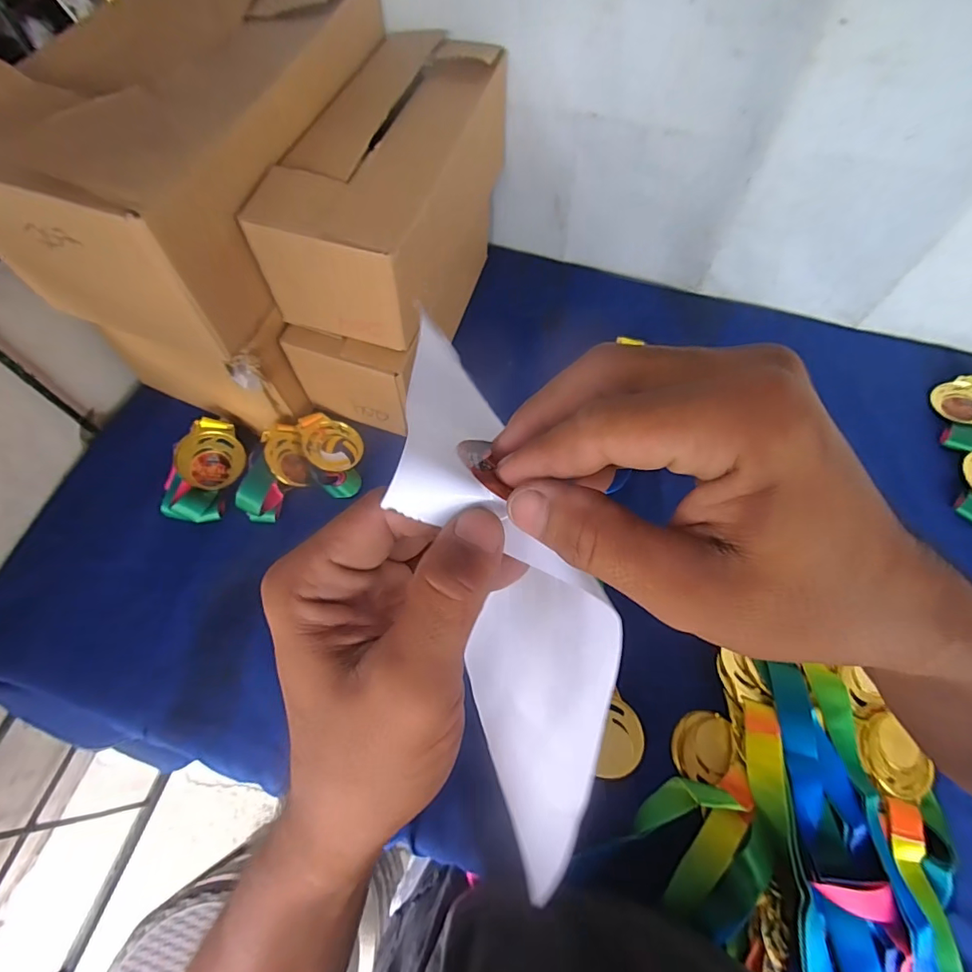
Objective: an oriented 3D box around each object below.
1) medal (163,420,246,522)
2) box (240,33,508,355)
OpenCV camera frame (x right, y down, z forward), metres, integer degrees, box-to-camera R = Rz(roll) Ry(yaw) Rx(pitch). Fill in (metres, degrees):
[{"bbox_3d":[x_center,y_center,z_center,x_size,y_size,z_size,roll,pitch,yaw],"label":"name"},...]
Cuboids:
[{"bbox_3d":[-0.299,-0.018,0.507,0.070,0.030,0.108,8,64,4],"label":"medal"},{"bbox_3d":[-0.084,-0.296,0.469,0.133,0.120,0.303,16,65,8],"label":"box"}]

